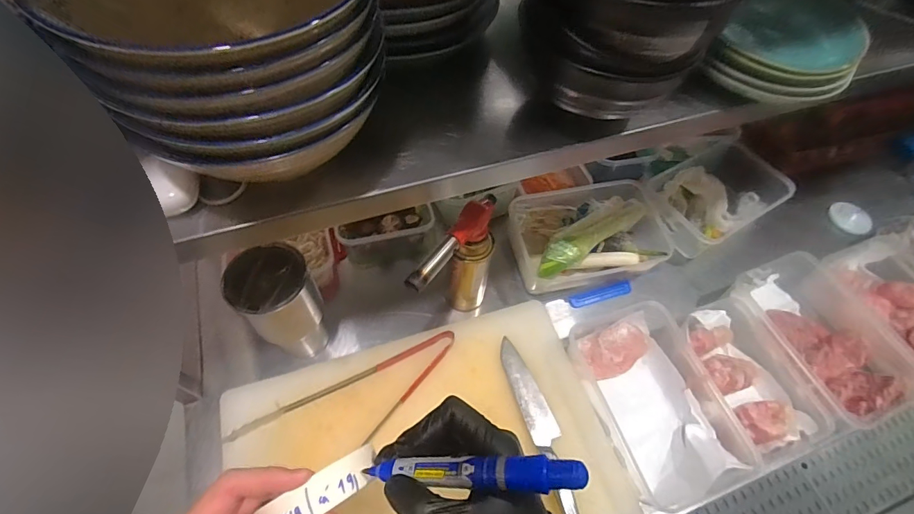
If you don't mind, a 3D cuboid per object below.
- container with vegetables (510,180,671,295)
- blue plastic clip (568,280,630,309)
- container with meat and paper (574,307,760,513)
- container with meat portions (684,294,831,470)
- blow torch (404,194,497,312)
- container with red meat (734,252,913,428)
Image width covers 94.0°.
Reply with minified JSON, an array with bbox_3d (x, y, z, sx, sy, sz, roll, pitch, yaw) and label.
[{"bbox_3d":[0.223,-0.040,0.748,0.254,0.093,0.165,-9,59,-9],"label":"container with vegetables"},{"bbox_3d":[0.250,0.066,0.740,0.118,0.016,0.026,-15,60,-13],"label":"blue plastic clip"},{"bbox_3d":[0.277,0.200,0.619,0.156,0.074,0.257,-13,60,-12],"label":"container with meat and paper"},{"bbox_3d":[0.424,0.182,0.641,0.148,0.068,0.224,-16,60,-13],"label":"container with meat portions"},{"bbox_3d":[0.003,0.036,0.609,0.051,0.240,0.170,26,60,12],"label":"blow torch"},{"bbox_3d":[0.563,0.129,0.685,0.173,0.078,0.264,-13,60,-12],"label":"container with red meat"}]

